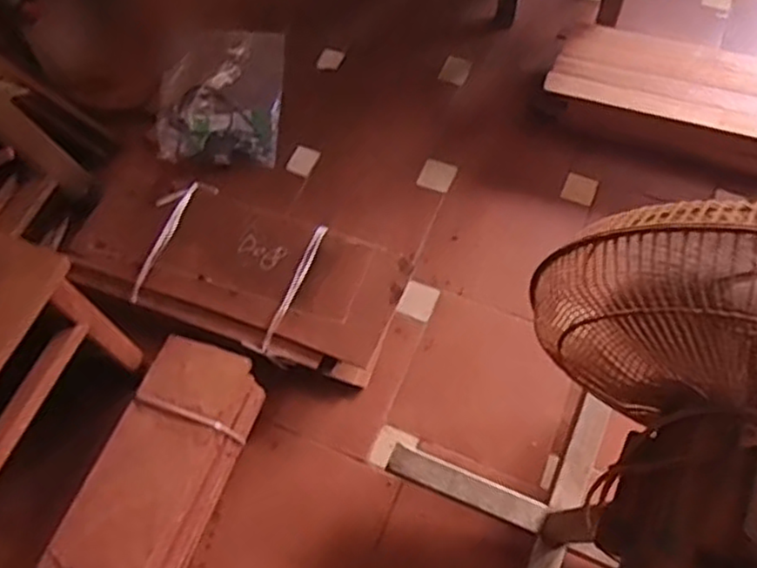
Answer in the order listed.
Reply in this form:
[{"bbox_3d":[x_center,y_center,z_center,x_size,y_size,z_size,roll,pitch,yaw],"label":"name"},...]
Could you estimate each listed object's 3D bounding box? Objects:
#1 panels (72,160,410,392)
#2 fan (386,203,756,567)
[{"bbox_3d":[-0.295,-0.040,1.396,0.693,0.073,0.311,20,67,13],"label":"panels"},{"bbox_3d":[0.252,0.240,0.802,0.355,0.866,0.385,2,65,-5],"label":"fan"}]

